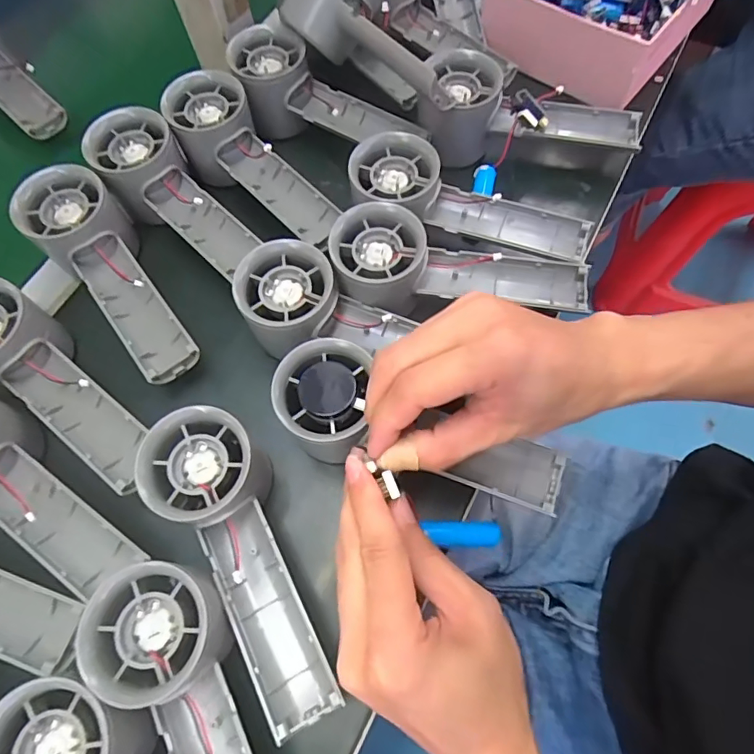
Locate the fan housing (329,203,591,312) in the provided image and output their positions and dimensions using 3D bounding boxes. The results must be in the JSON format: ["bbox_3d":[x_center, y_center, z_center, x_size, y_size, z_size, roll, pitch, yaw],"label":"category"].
[{"bbox_3d":[0.051,-0.061,0.299,0.153,0.037,0.061,13,69,7],"label":"fan housing"}]

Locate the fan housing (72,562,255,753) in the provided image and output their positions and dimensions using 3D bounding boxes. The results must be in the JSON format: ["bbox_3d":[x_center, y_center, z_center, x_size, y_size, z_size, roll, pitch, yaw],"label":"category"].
[{"bbox_3d":[-0.079,0.163,0.229,0.057,0.034,0.158,-26,82,-9],"label":"fan housing"}]

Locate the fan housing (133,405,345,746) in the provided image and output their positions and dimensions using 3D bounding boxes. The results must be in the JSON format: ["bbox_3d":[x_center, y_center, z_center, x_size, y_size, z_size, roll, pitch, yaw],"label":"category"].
[{"bbox_3d":[-0.062,0.086,0.249,0.059,0.029,0.156,-33,71,-11],"label":"fan housing"}]

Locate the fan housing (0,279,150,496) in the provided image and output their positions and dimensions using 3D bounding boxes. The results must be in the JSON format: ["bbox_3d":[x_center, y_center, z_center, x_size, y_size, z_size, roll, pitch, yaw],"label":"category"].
[{"bbox_3d":[-0.191,0.008,0.300,0.154,0.048,0.055,42,74,4],"label":"fan housing"}]

